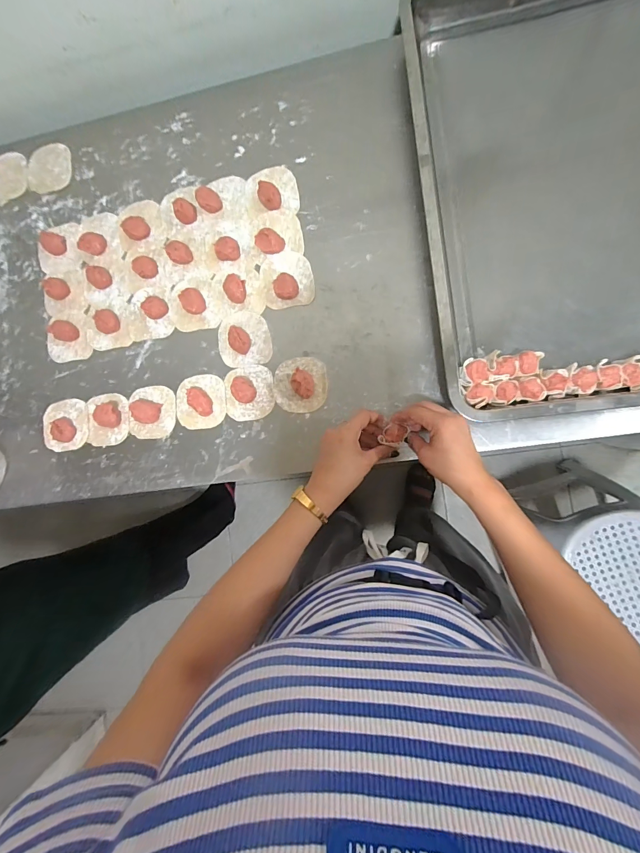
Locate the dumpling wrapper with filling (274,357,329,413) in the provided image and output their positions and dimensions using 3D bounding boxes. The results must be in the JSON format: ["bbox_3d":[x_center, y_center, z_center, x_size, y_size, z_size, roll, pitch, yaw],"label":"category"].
[{"bbox_3d":[-0.029,-0.059,0.493,0.075,0.025,0.077,0,87,7],"label":"dumpling wrapper with filling"}]

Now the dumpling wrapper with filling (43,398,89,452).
[{"bbox_3d":[-0.395,-0.002,0.543,0.078,0.025,0.078,0,87,7],"label":"dumpling wrapper with filling"}]

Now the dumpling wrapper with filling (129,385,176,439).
[{"bbox_3d":[-0.252,-0.022,0.529,0.071,0.014,0.078,-1,87,7],"label":"dumpling wrapper with filling"}]

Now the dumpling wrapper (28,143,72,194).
[{"bbox_3d":[-0.438,-0.419,0.575,0.074,0.006,0.075,0,92,2],"label":"dumpling wrapper"}]

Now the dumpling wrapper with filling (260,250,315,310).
[{"bbox_3d":[-0.048,-0.215,0.505,0.072,0.020,0.083,-13,85,7],"label":"dumpling wrapper with filling"}]

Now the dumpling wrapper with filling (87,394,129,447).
[{"bbox_3d":[-0.323,-0.011,0.536,0.067,0.018,0.079,-2,87,7],"label":"dumpling wrapper with filling"}]

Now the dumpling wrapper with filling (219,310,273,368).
[{"bbox_3d":[-0.112,-0.129,0.509,0.077,0.022,0.080,-7,86,7],"label":"dumpling wrapper with filling"}]

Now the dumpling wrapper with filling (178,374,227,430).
[{"bbox_3d":[-0.176,-0.037,0.518,0.075,0.020,0.078,-6,86,7],"label":"dumpling wrapper with filling"}]

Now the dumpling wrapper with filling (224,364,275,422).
[{"bbox_3d":[-0.103,-0.049,0.505,0.071,0.021,0.077,0,87,7],"label":"dumpling wrapper with filling"}]

